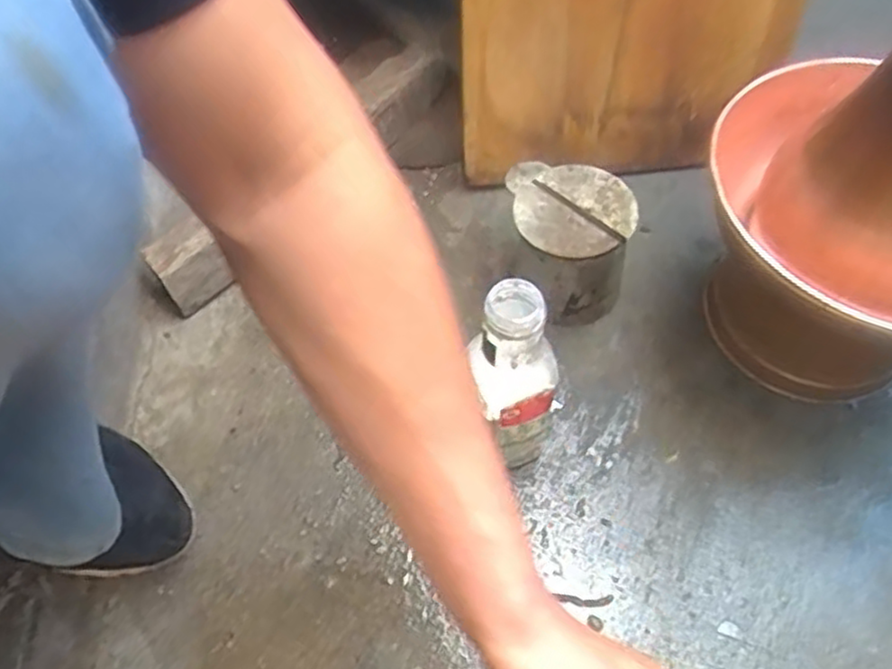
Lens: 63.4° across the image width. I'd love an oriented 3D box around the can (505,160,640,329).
[{"bbox_3d":[0.111,-0.082,0.678,0.118,0.101,0.111,0,59,1],"label":"can"}]

